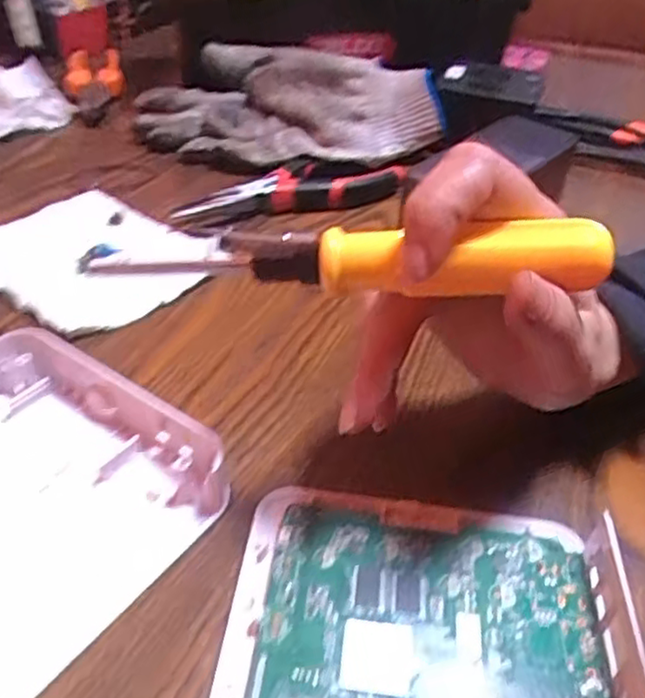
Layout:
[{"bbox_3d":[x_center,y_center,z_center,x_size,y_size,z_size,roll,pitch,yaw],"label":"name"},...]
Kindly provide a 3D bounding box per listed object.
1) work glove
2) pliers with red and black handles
[{"bbox_3d":[-0.027,-0.187,0.519,0.228,0.056,0.124,0,39,-3],"label":"work glove"},{"bbox_3d":[-0.016,-0.107,0.449,0.167,0.013,0.049,-22,45,-27],"label":"pliers with red and black handles"}]

